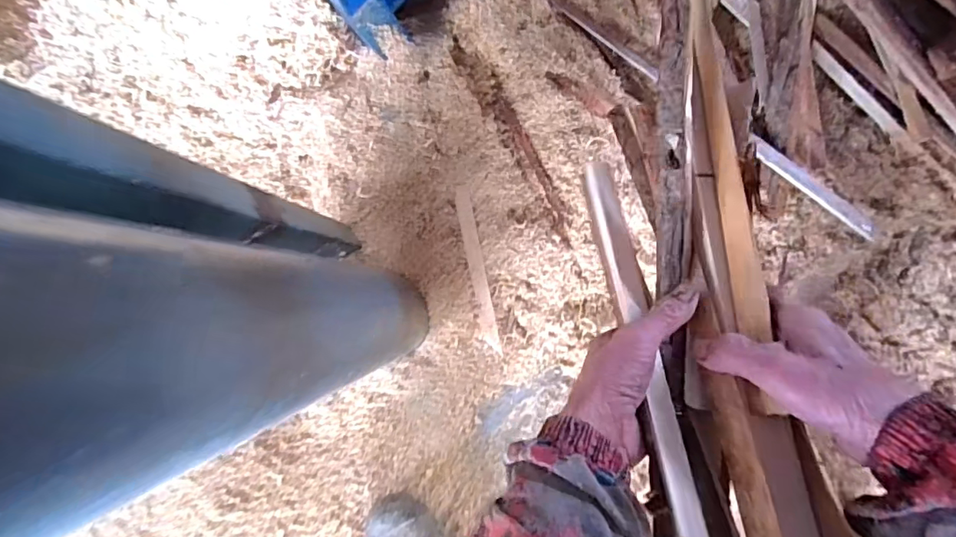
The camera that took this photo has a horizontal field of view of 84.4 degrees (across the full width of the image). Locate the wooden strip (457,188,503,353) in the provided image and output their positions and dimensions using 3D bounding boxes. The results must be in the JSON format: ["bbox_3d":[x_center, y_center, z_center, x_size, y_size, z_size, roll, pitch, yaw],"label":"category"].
[{"bbox_3d":[0.000,0.005,0.645,0.020,0.005,0.210,-13,105,-8],"label":"wooden strip"}]

